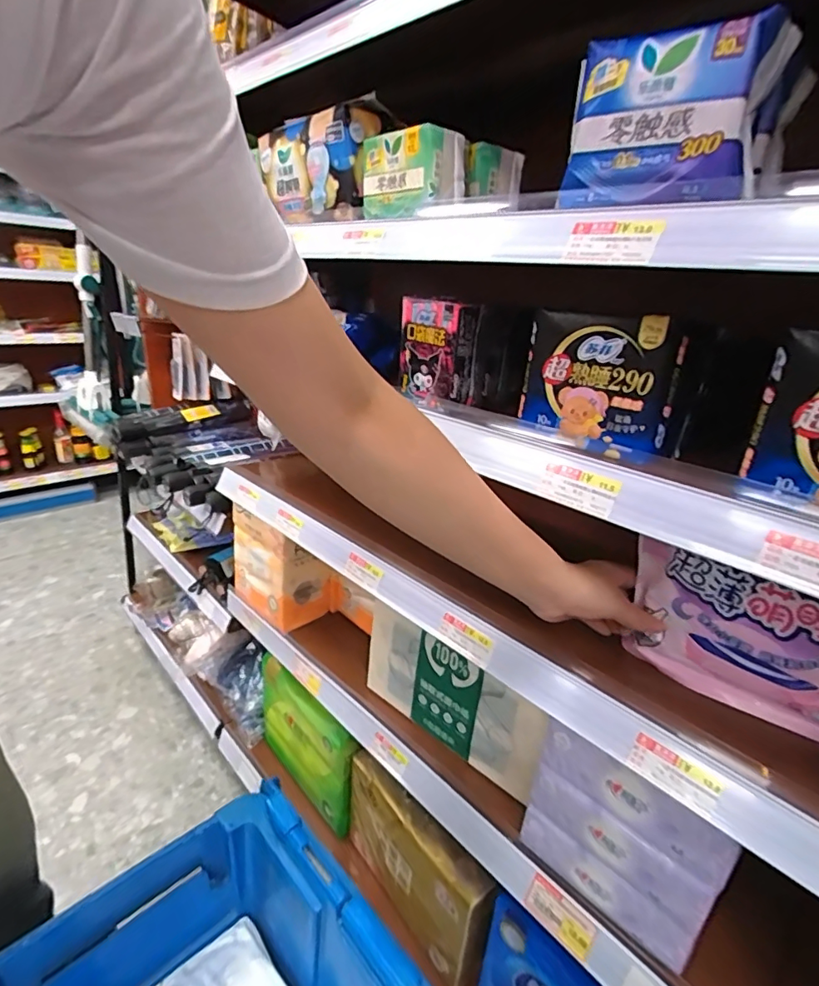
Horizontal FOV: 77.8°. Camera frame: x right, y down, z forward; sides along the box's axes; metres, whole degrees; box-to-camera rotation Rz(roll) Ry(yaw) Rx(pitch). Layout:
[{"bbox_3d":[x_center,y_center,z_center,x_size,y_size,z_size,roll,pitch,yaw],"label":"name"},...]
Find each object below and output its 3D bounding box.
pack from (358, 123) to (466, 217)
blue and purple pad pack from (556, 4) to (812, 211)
[{"bbox_3d":[0.000,-0.309,0.500,0.044,0.069,0.105,-15,28,-40],"label":"pack"},{"bbox_3d":[0.184,-0.252,0.358,0.125,0.097,0.098,22,28,38],"label":"blue and purple pad pack"}]

